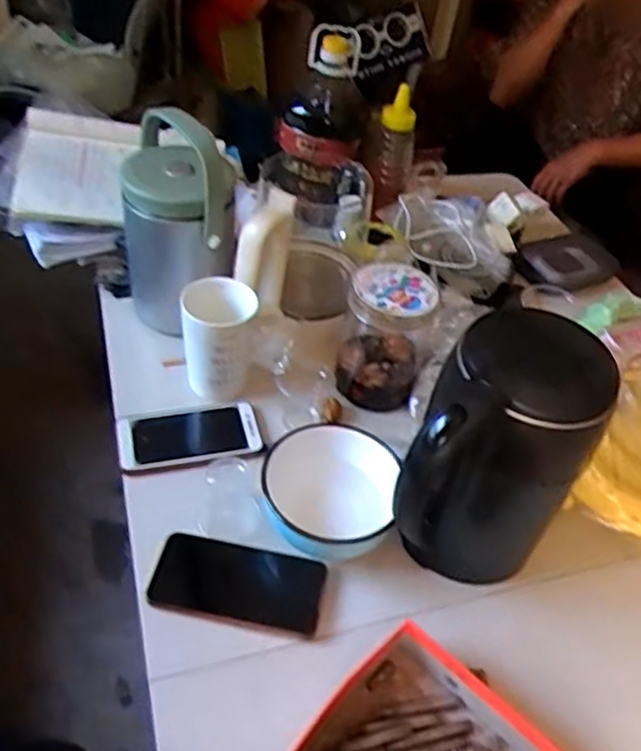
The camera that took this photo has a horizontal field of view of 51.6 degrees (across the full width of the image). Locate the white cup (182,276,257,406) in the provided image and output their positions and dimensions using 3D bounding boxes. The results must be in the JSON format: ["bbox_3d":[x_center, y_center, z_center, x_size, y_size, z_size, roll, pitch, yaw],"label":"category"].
[{"bbox_3d":[-0.115,-0.043,0.757,0.072,0.122,0.078,5,43,-5],"label":"white cup"}]

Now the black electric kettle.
[{"bbox_3d":[0.153,0.087,0.585,0.133,0.242,0.150,25,45,16],"label":"black electric kettle"}]

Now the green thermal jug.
[{"bbox_3d":[-0.176,-0.185,0.822,0.135,0.238,0.158,-3,45,-13],"label":"green thermal jug"}]

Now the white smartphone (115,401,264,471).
[{"bbox_3d":[-0.146,0.066,0.741,0.153,0.012,0.081,-7,46,-17],"label":"white smartphone"}]

